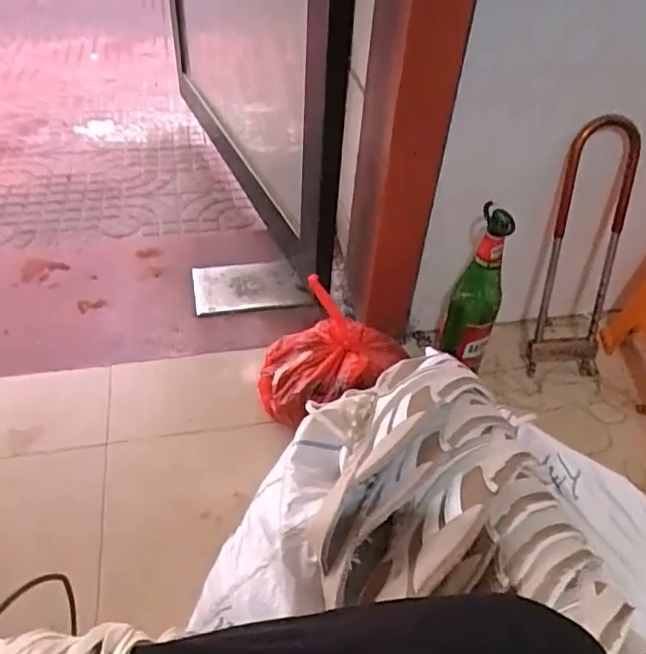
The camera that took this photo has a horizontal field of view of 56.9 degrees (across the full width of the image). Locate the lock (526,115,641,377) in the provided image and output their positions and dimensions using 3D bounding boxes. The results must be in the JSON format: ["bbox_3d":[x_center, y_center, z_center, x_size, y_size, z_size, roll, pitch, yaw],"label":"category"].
[{"bbox_3d":[0.383,-0.106,0.875,0.107,0.375,0.046,3,20,-2],"label":"lock"}]

